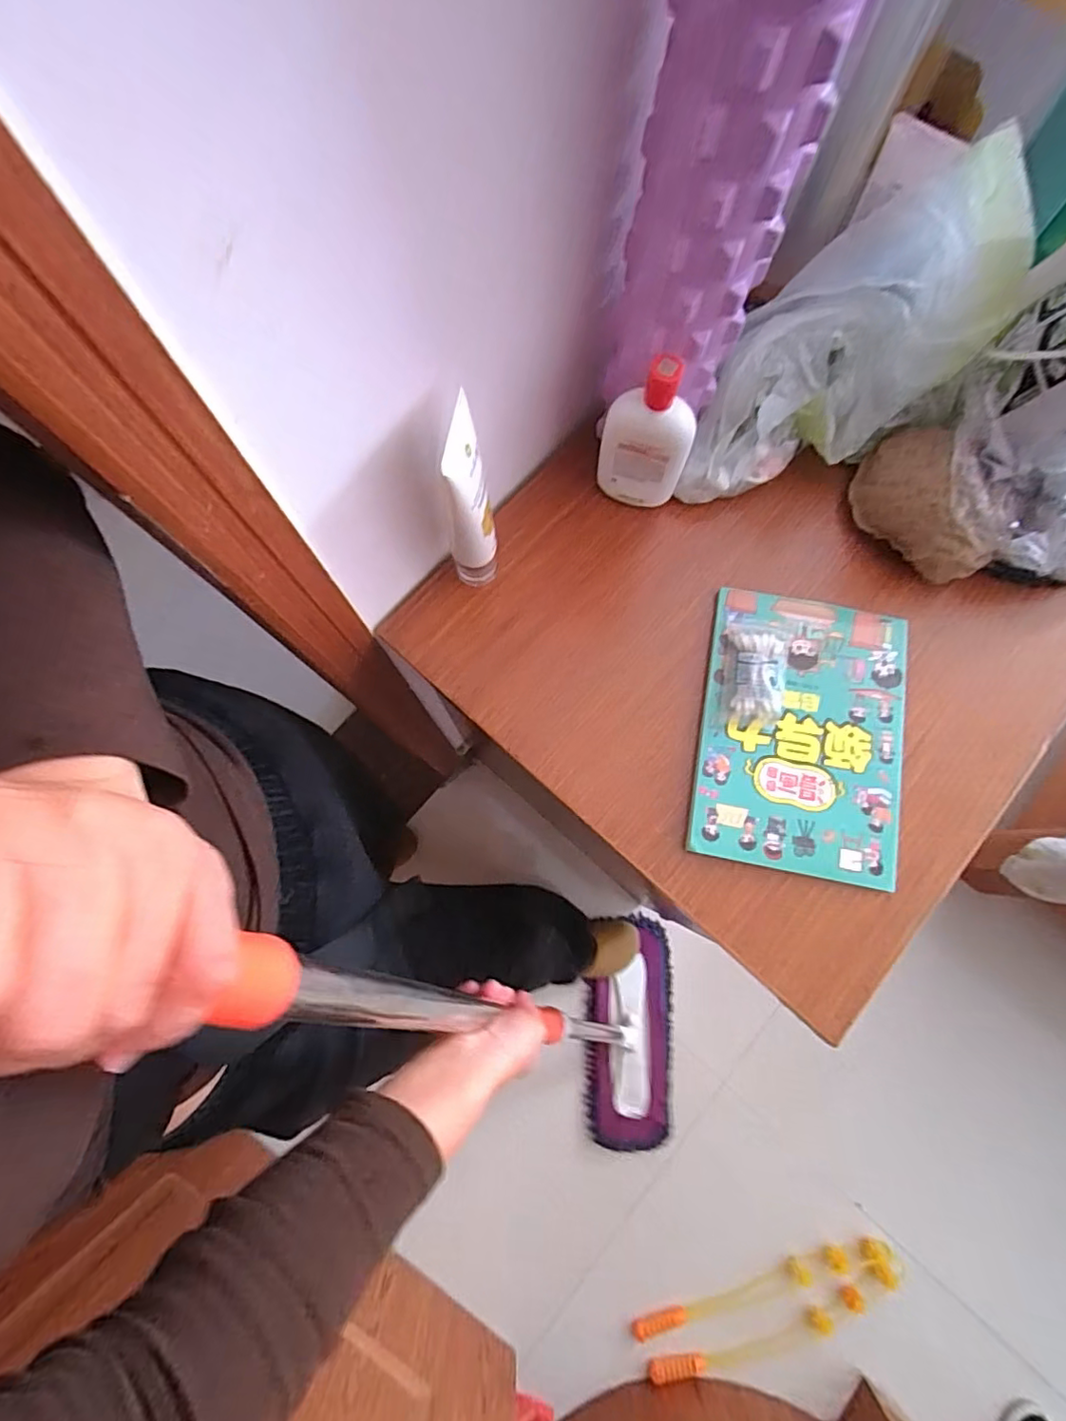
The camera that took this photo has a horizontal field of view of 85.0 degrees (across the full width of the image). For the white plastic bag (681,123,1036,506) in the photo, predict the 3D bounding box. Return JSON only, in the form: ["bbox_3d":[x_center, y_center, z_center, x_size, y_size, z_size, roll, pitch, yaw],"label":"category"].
[{"bbox_3d":[0.235,-0.295,0.469,0.234,0.168,0.120,-23,77,-6],"label":"white plastic bag"}]

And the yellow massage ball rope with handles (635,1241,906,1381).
[{"bbox_3d":[0.421,1.064,1.025,0.484,0.034,0.128,-13,77,-4],"label":"yellow massage ball rope with handles"}]

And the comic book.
[{"bbox_3d":[0.229,0.017,0.497,0.167,0.015,0.235,11,76,2],"label":"comic book"}]

